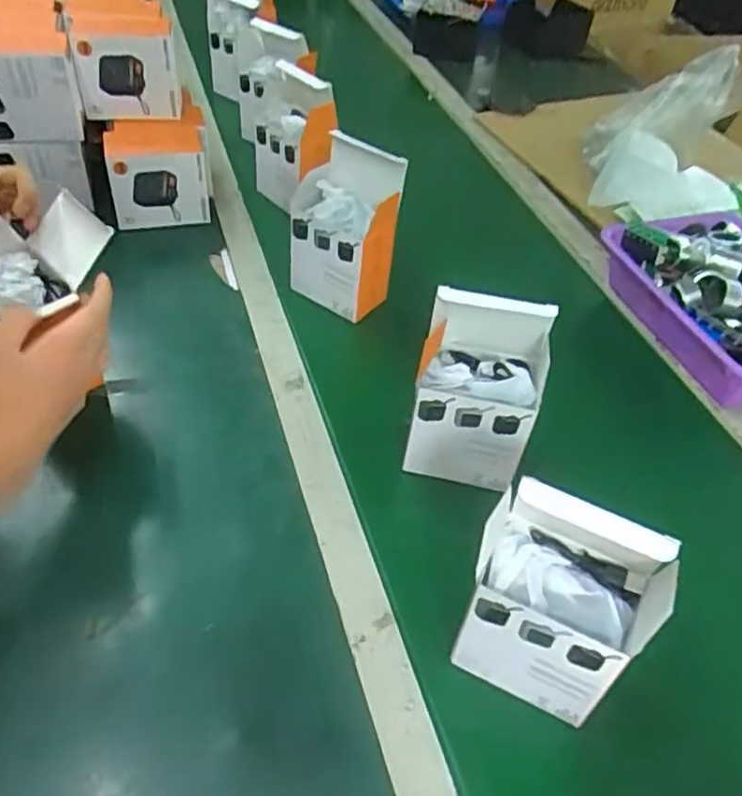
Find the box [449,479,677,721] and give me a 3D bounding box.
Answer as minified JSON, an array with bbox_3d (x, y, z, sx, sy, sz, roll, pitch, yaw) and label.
[{"bbox_3d":[0.127,0.135,0.471,0.109,0.131,0.094,22,46,14],"label":"box"}]

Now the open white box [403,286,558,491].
[{"bbox_3d":[0.092,-0.010,0.589,0.101,0.159,0.078,17,45,9],"label":"open white box"}]

